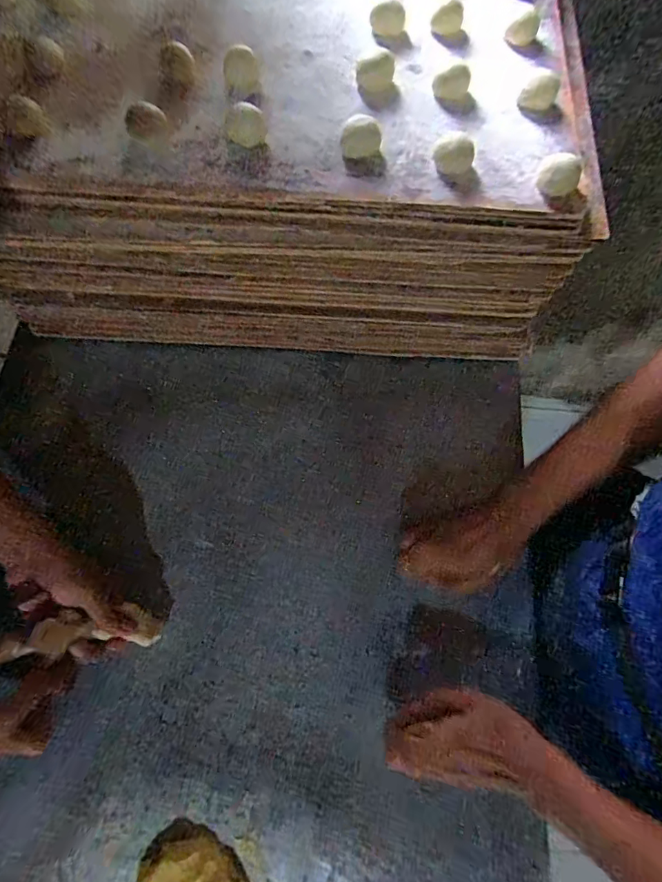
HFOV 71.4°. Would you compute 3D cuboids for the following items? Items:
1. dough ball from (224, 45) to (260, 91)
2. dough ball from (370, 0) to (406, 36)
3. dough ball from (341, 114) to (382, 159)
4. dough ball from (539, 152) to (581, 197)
[{"bbox_3d":[-0.081,-0.335,0.415,0.030,0.018,0.038,-9,71,-4],"label":"dough ball"},{"bbox_3d":[0.054,-0.402,0.435,0.032,0.018,0.026,5,71,1],"label":"dough ball"},{"bbox_3d":[0.025,-0.250,0.381,0.032,0.017,0.032,0,71,-1],"label":"dough ball"},{"bbox_3d":[0.183,-0.214,0.371,0.031,0.027,0.030,0,71,-1],"label":"dough ball"}]

